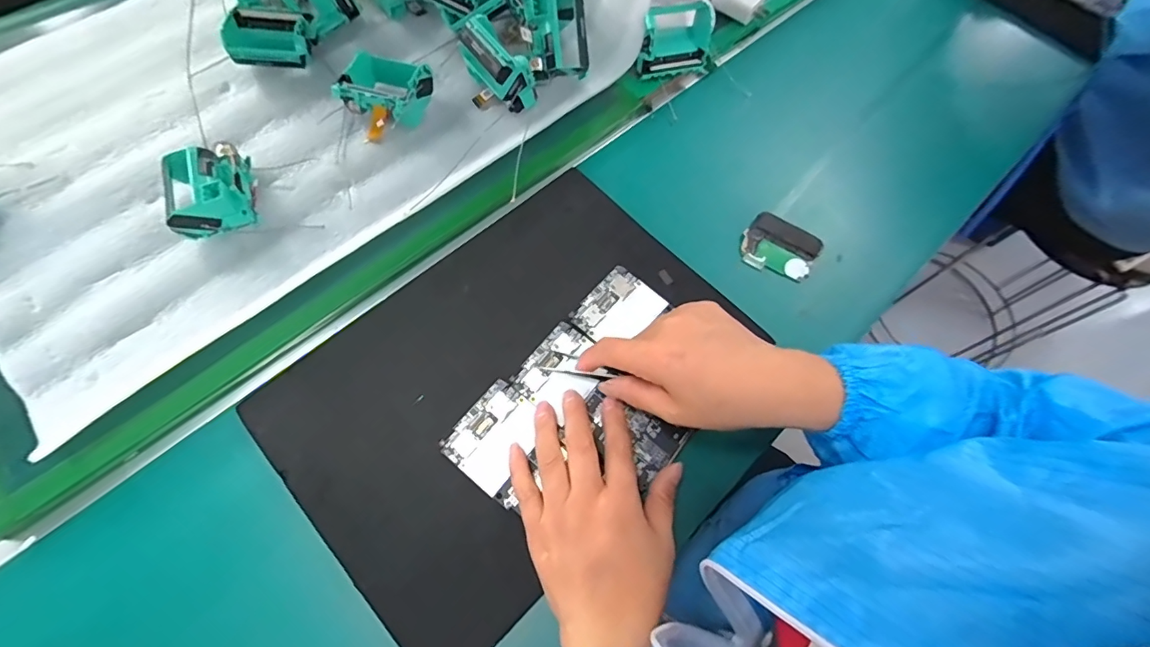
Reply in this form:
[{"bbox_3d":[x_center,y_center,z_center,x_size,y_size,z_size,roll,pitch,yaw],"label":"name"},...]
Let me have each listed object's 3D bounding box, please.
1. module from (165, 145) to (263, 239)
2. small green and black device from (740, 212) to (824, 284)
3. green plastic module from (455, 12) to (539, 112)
[{"bbox_3d":[-0.294,-0.108,0.395,0.059,0.038,0.070,-21,67,-12],"label":"module"},{"bbox_3d":[0.187,-0.070,0.447,0.066,0.017,0.051,22,65,8],"label":"small green and black device"},{"bbox_3d":[-0.069,-0.234,0.447,0.042,0.060,0.069,-36,71,-18],"label":"green plastic module"}]

